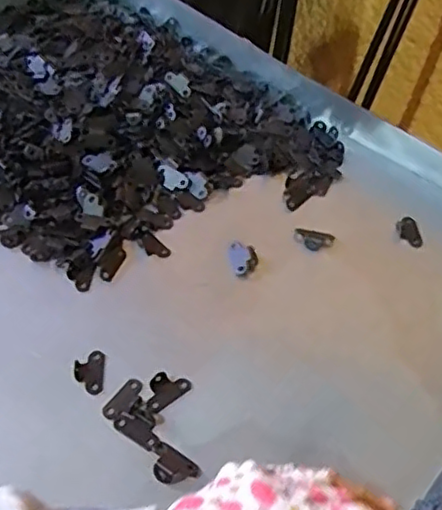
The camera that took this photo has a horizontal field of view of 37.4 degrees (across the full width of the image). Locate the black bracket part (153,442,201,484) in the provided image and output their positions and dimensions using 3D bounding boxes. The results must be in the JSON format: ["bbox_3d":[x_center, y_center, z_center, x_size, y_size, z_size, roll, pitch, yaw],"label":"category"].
[{"bbox_3d":[-0.027,0.116,0.357,0.030,0.010,0.020,32,55,21],"label":"black bracket part"}]

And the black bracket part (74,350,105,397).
[{"bbox_3d":[-0.080,0.070,0.397,0.017,0.006,0.029,0,50,-4],"label":"black bracket part"}]

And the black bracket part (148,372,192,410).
[{"bbox_3d":[-0.033,0.080,0.389,0.028,0.006,0.017,-31,58,-26],"label":"black bracket part"}]

